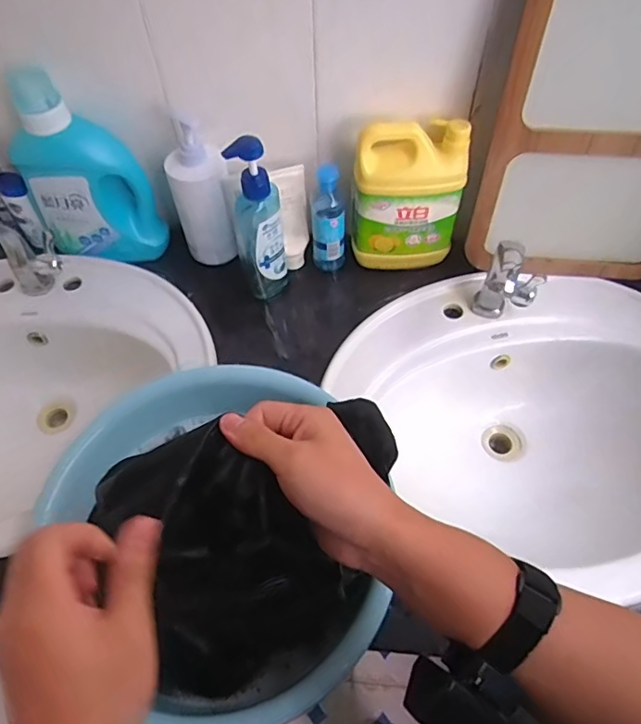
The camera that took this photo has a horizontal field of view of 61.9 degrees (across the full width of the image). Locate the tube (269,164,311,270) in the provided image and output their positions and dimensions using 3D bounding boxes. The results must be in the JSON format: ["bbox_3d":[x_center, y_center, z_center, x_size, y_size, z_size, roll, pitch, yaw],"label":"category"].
[{"bbox_3d":[-0.039,-0.208,0.780,0.048,0.151,0.039,-26,60,-15],"label":"tube"}]

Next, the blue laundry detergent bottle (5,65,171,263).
[{"bbox_3d":[-0.326,-0.259,0.735,0.162,0.247,0.081,4,57,4],"label":"blue laundry detergent bottle"}]

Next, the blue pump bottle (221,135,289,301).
[{"bbox_3d":[-0.079,-0.173,0.713,0.059,0.257,0.047,-6,57,-2],"label":"blue pump bottle"}]

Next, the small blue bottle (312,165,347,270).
[{"bbox_3d":[0.013,-0.207,0.773,0.049,0.158,0.054,0,57,1],"label":"small blue bottle"}]

